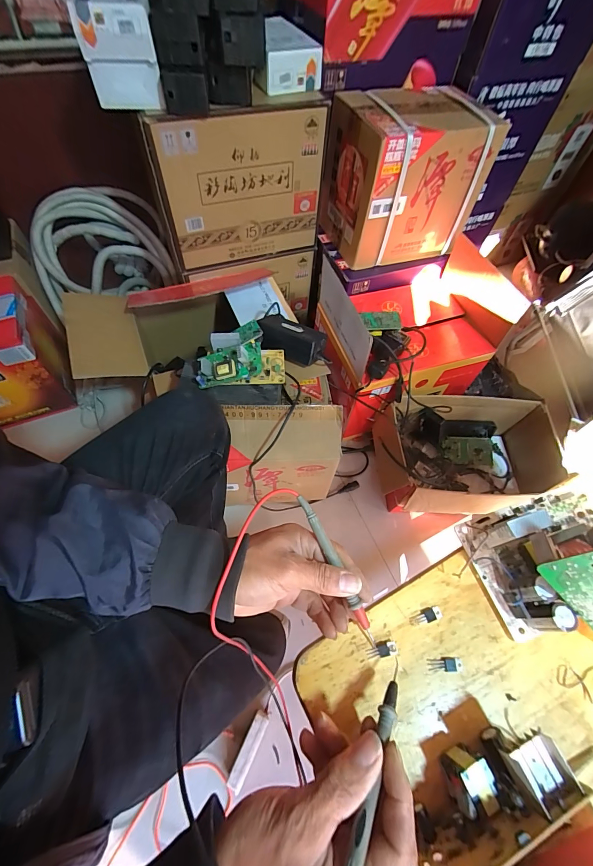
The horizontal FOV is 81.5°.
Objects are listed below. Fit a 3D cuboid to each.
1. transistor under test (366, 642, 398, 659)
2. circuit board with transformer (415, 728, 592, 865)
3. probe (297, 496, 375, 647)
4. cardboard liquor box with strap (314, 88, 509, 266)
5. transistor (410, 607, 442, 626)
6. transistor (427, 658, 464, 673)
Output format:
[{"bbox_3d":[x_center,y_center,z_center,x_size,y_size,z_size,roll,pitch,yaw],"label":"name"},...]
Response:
[{"bbox_3d":[0.075,0.191,0.301,0.027,0.004,0.010,-9,62,-9],"label":"transistor under test"},{"bbox_3d":[0.130,0.254,0.233,0.117,0.057,0.049,-23,65,-15],"label":"circuit board with transformer"},{"bbox_3d":[0.037,0.122,0.312,0.010,0.013,0.141,-25,80,-16],"label":"probe"},{"bbox_3d":[0.259,-0.622,0.864,0.321,0.291,0.230,-19,64,-13],"label":"cardboard liquor box with strap"},{"bbox_3d":[0.119,0.169,0.317,0.030,0.004,0.011,-10,62,-9],"label":"transistor"},{"bbox_3d":[0.130,0.201,0.298,0.030,0.004,0.010,2,61,-2],"label":"transistor"}]

